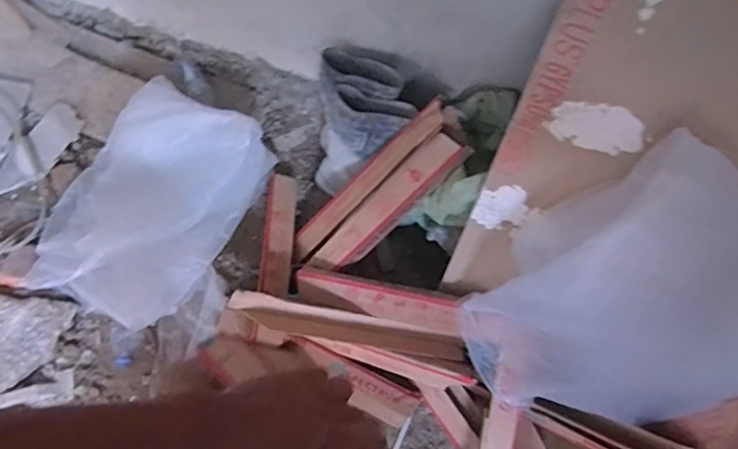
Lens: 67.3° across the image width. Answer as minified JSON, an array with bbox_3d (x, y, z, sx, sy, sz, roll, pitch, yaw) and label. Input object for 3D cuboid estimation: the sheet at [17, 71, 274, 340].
[{"bbox_3d":[-0.485,-0.048,1.223,0.378,0.122,0.508,29,70,5],"label":"sheet"}]

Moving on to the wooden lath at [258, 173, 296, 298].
[{"bbox_3d":[-0.204,0.018,1.269,0.067,0.024,0.301,4,60,-6],"label":"wooden lath"}]

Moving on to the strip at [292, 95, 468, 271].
[{"bbox_3d":[0.012,-0.052,1.159,0.458,0.048,0.146,-41,73,26],"label":"strip"}]

